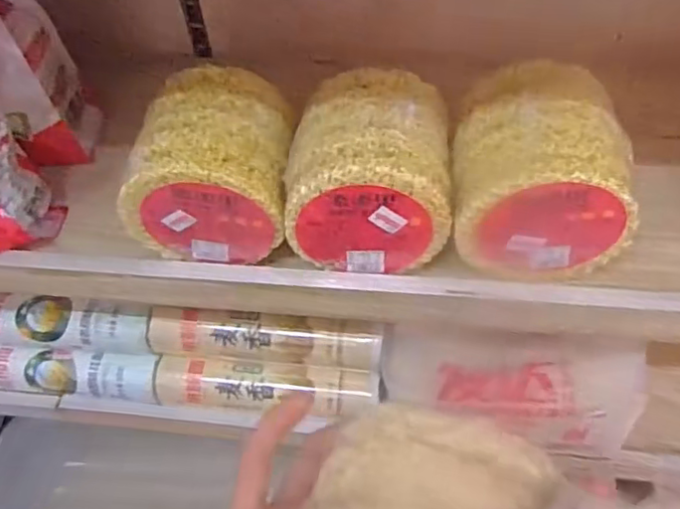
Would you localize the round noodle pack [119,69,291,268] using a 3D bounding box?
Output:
[{"bbox_3d":[-0.095,-0.071,0.463,0.121,0.109,0.121,-2,50,3],"label":"round noodle pack"}]

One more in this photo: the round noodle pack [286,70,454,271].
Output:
[{"bbox_3d":[0.021,-0.059,0.443,0.114,0.100,0.106,0,50,5],"label":"round noodle pack"}]

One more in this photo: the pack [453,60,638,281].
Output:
[{"bbox_3d":[0.141,-0.057,0.434,0.118,0.108,0.110,0,50,5],"label":"pack"}]

